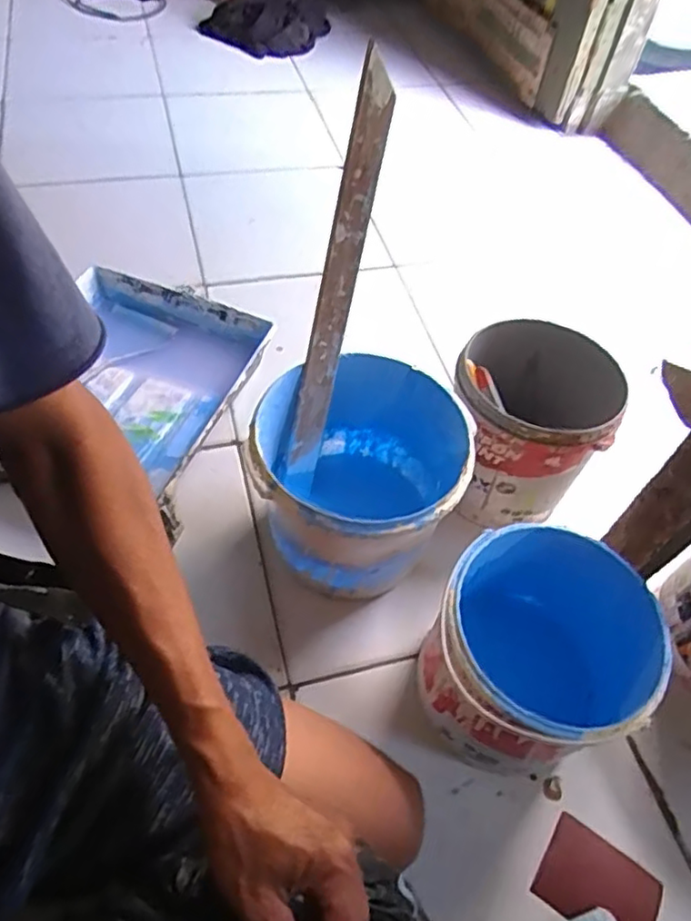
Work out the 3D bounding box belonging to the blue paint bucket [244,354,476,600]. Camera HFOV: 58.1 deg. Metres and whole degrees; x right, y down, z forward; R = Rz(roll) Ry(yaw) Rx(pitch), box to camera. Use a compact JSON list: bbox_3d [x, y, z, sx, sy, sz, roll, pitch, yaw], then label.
[{"bbox_3d":[0.013,0.028,0.661,0.205,0.184,0.196,2,55,-3],"label":"blue paint bucket"}]

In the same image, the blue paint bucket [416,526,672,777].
[{"bbox_3d":[0.168,0.185,0.578,0.175,0.185,0.182,1,52,-2],"label":"blue paint bucket"}]

